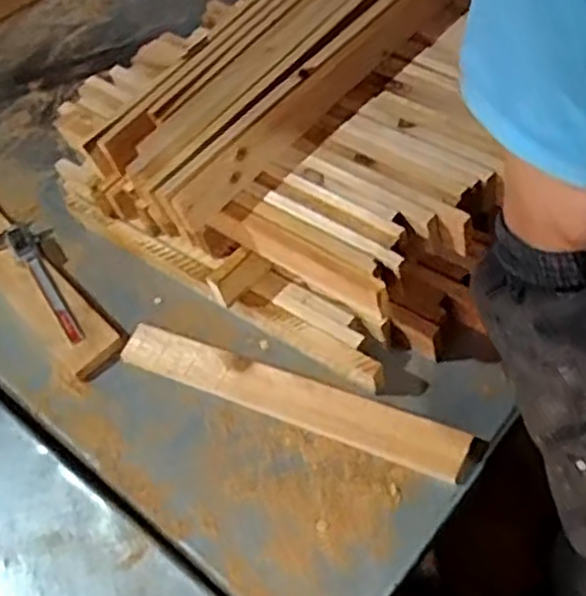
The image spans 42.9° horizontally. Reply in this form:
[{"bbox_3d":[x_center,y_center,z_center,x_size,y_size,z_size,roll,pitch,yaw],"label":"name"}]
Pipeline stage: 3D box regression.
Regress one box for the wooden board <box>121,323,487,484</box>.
[{"bbox_3d":[-0.008,0.100,0.780,0.400,0.011,0.047,16,68,24],"label":"wooden board"}]

